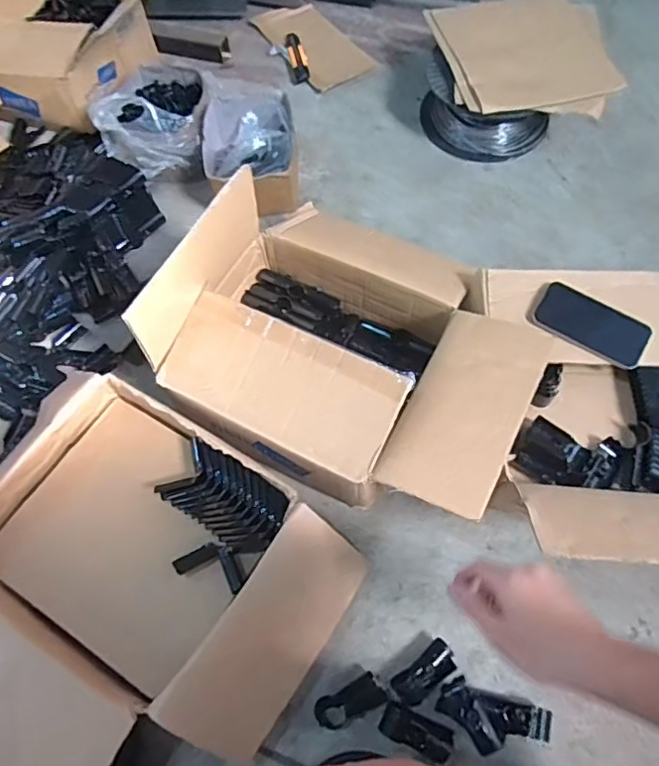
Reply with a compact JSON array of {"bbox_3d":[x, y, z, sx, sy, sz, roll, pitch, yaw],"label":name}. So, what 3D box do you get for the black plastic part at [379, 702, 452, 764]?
[{"bbox_3d":[0.103,0.409,0.673,0.084,0.017,0.034,21,68,13],"label":"black plastic part"}]

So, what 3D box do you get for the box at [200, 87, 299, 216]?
[{"bbox_3d":[-0.140,-0.420,1.024,0.158,0.143,0.222,-4,65,2],"label":"box"}]

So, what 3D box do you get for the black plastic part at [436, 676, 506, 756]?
[{"bbox_3d":[0.165,0.388,0.670,0.042,0.045,0.081,-39,69,-14],"label":"black plastic part"}]

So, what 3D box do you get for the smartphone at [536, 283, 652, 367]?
[{"bbox_3d":[0.348,-0.077,0.765,0.141,0.010,0.068,28,83,16],"label":"smartphone"}]

